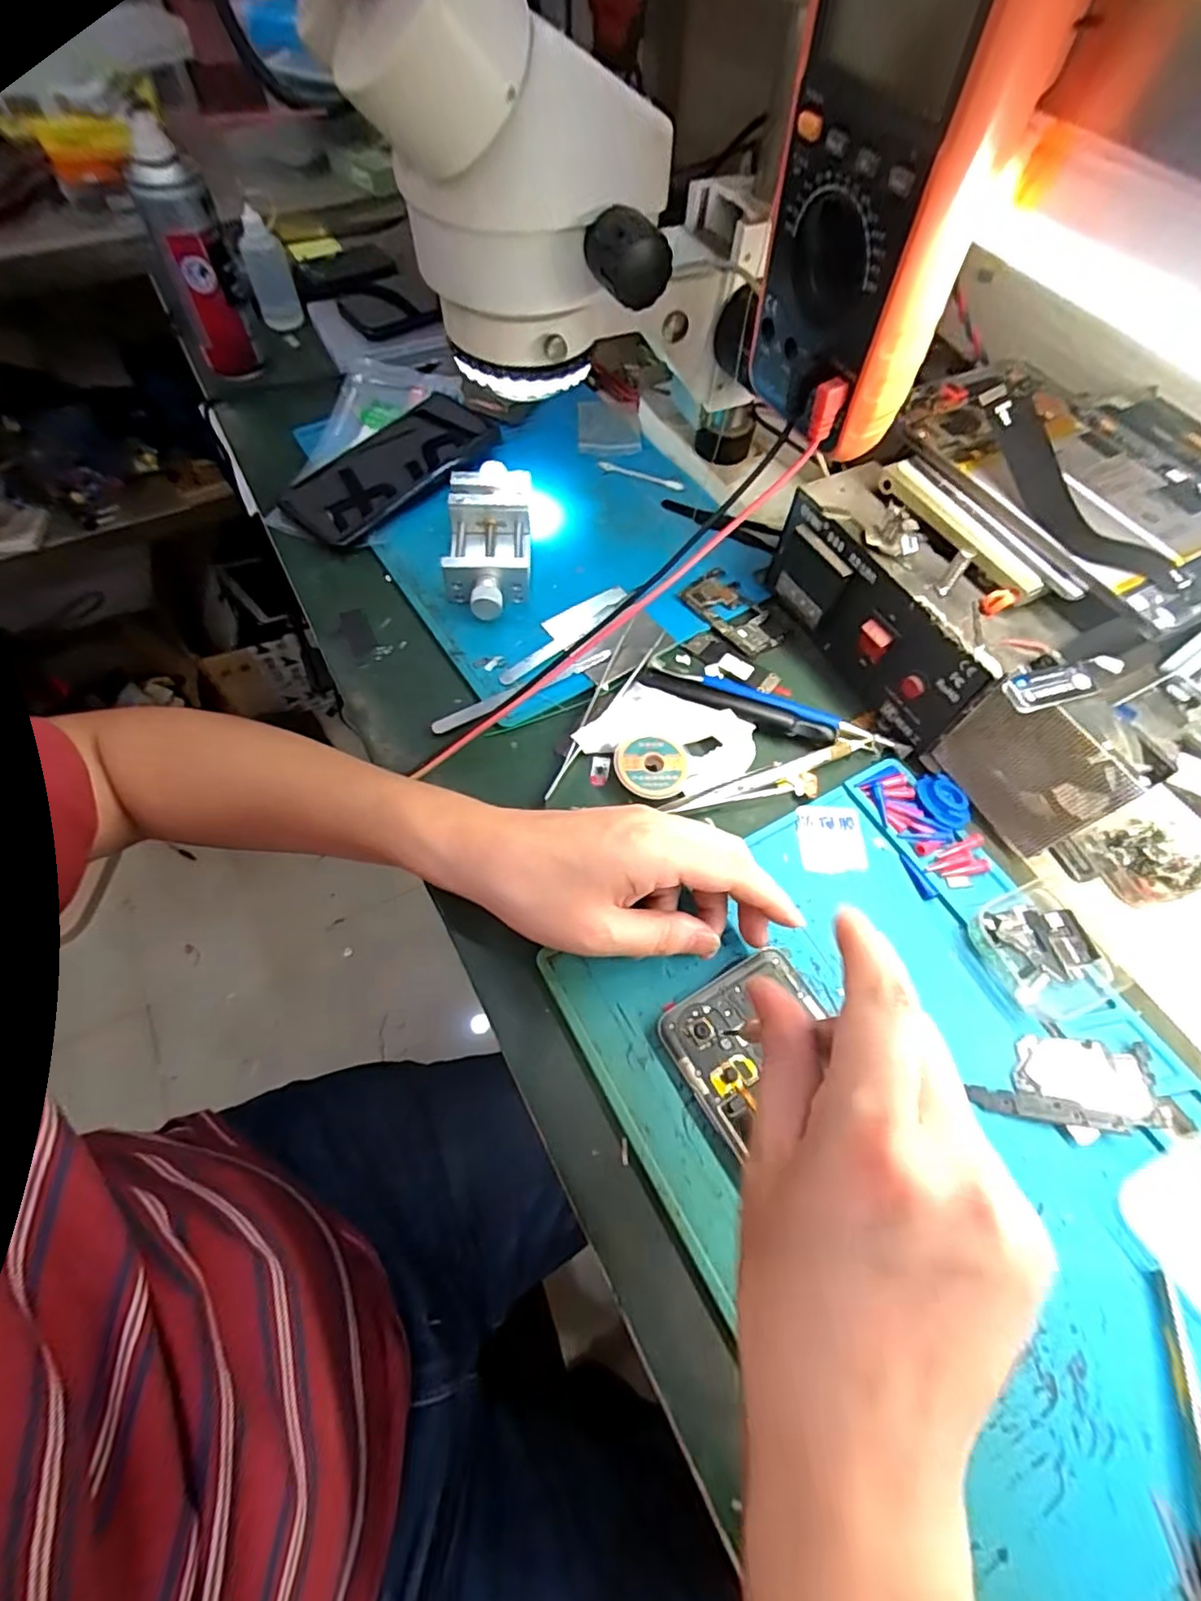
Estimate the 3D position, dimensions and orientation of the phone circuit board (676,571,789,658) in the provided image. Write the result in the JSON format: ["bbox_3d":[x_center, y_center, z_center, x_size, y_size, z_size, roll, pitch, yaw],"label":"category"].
[{"bbox_3d":[0.094,-0.132,0.439,0.041,0.006,0.073,-37,68,-20],"label":"phone circuit board"}]

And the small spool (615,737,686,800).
[{"bbox_3d":[0.030,-0.019,0.369,0.042,0.006,0.041,1,61,-1],"label":"small spool"}]

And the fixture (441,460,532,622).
[{"bbox_3d":[-0.079,-0.182,0.444,0.056,0.032,0.131,-1,61,-3],"label":"fixture"}]

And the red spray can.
[{"bbox_3d":[-0.315,-0.418,0.494,0.048,0.148,0.052,-22,64,-15],"label":"red spray can"}]

